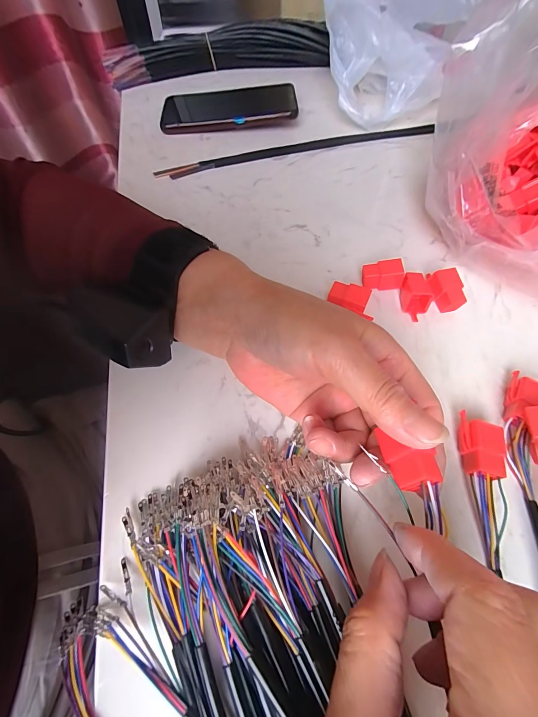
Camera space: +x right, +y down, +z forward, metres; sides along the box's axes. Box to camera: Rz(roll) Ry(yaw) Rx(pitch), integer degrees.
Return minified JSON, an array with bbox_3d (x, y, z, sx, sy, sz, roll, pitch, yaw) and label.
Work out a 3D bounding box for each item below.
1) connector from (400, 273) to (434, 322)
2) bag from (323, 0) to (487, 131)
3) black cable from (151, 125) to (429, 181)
[{"bbox_3d":[0.115,-0.050,0.248,0.018,0.020,0.035,9,61,5],"label":"connector"},{"bbox_3d":[0.166,-0.406,0.382,0.259,0.137,0.154,-41,69,-20],"label":"bag"},{"bbox_3d":[0.040,-0.237,0.358,0.328,0.006,0.018,-17,62,-10],"label":"black cable"}]

